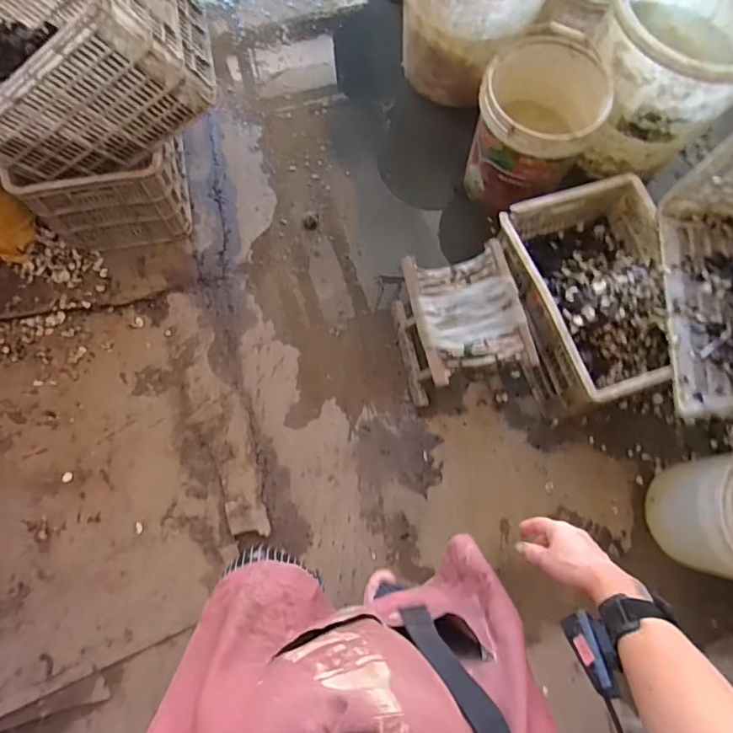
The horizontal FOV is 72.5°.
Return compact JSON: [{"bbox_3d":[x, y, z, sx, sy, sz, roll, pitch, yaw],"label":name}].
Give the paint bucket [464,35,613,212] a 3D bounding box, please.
[{"bbox_3d":[0.454,-0.662,1.415,0.319,0.314,0.355,35,76,8],"label":"paint bucket"}]

